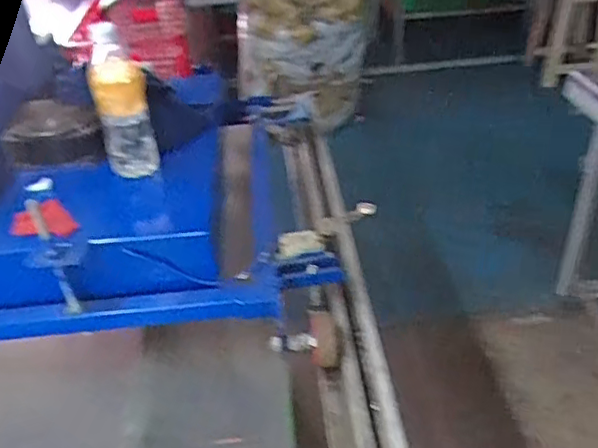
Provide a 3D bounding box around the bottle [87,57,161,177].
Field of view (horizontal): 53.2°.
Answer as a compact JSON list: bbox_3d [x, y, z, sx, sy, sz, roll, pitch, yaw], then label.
[{"bbox_3d":[-0.237,-0.138,0.818,0.068,0.161,0.059,-9,36,-10],"label":"bottle"}]

